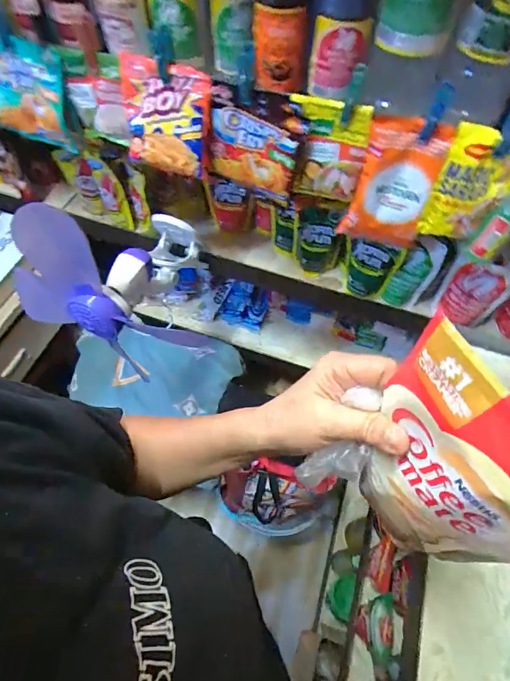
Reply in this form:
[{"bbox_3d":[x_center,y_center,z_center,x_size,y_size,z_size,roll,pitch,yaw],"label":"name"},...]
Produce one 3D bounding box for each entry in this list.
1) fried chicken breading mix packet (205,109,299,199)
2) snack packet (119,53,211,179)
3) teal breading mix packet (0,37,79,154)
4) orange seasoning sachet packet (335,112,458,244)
[{"bbox_3d":[-0.008,-0.241,0.523,0.123,0.089,0.018,26,61,14],"label":"fried chicken breading mix packet"},{"bbox_3d":[-0.117,-0.284,0.521,0.117,0.118,0.050,23,60,12],"label":"snack packet"},{"bbox_3d":[-0.329,-0.354,0.574,0.143,0.133,0.029,21,60,11],"label":"teal breading mix packet"},{"bbox_3d":[0.167,-0.180,0.489,0.089,0.160,0.027,14,59,7],"label":"orange seasoning sachet packet"}]

